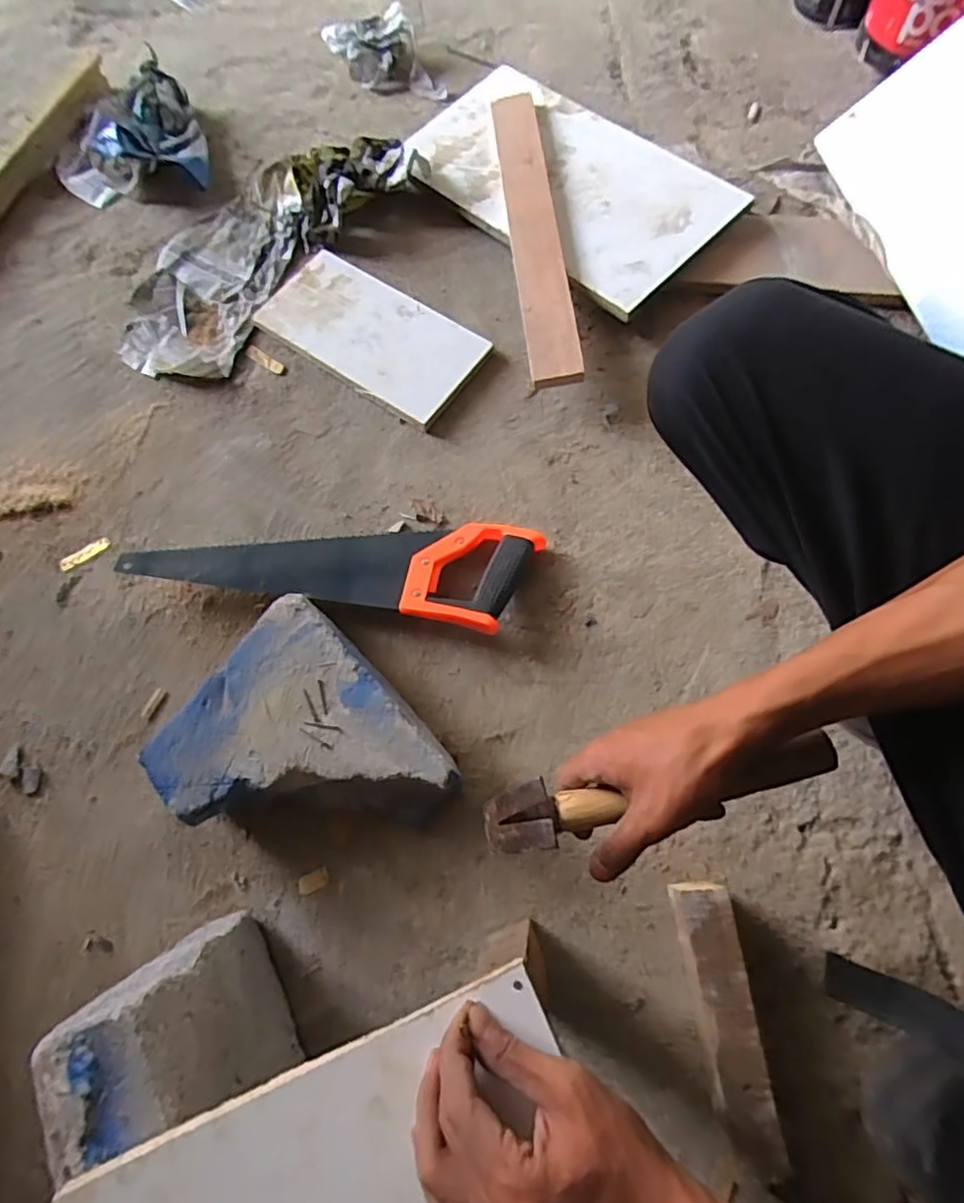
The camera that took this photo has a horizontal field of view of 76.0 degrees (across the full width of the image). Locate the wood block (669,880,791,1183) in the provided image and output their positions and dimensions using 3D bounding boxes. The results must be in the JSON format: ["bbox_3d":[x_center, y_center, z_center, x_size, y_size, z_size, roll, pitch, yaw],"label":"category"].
[{"bbox_3d":[0.194,0.332,0.500,0.043,0.049,0.191,-7,72,2],"label":"wood block"}]

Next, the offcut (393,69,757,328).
[{"bbox_3d":[0.097,-0.529,0.770,0.406,0.021,0.225,41,82,16],"label":"offcut"}]

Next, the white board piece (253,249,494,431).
[{"bbox_3d":[-0.134,-0.319,0.741,0.266,0.025,0.134,34,76,13],"label":"white board piece"}]

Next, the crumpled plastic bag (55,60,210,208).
[{"bbox_3d":[-0.485,-0.625,0.839,0.206,0.074,0.228,-29,72,-5],"label":"crumpled plastic bag"}]

